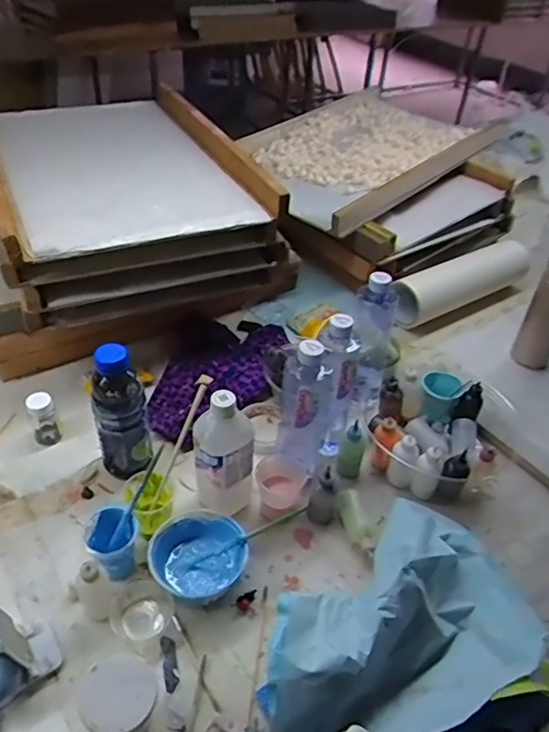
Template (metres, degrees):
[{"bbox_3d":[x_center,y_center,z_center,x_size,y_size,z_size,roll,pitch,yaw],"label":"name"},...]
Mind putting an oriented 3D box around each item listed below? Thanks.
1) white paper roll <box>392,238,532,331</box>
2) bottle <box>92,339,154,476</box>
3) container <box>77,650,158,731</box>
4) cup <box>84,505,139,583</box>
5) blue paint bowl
[{"bbox_3d":[0.419,-0.192,1.284,0.451,0.094,0.090,-26,50,-30],"label":"white paper roll"},{"bbox_3d":[-0.207,0.069,0.788,0.070,0.215,0.064,-7,43,-12],"label":"bottle"},{"bbox_3d":[-0.155,0.340,0.581,0.076,0.077,0.073,2,42,-2],"label":"container"},{"bbox_3d":[-0.200,0.222,0.713,0.061,0.079,0.062,2,42,-2],"label":"cup"},{"bbox_3d":[-0.093,0.234,0.710,0.116,0.045,0.110,2,42,-2],"label":"blue paint bowl"}]

